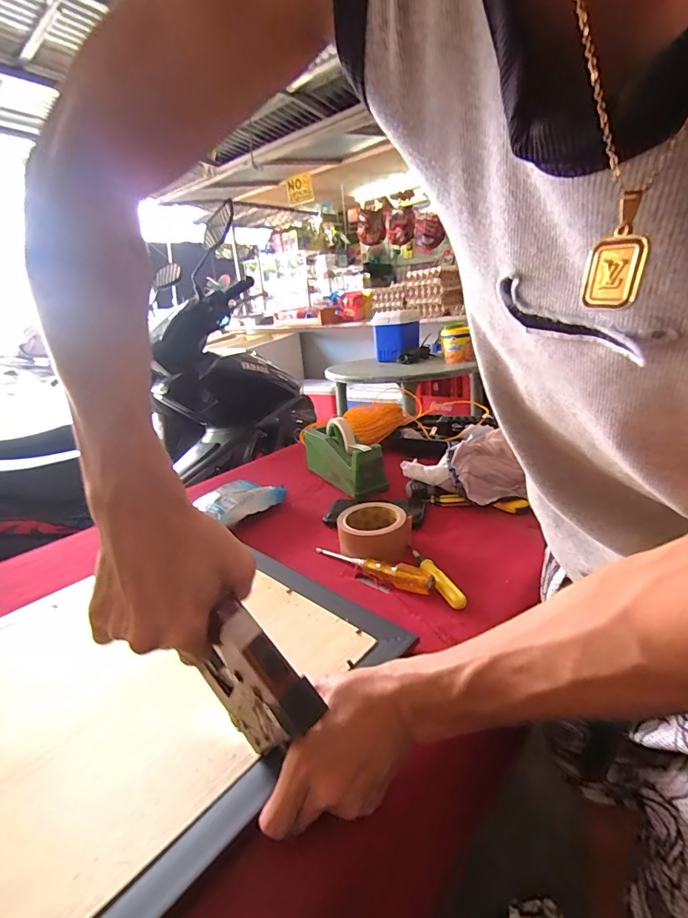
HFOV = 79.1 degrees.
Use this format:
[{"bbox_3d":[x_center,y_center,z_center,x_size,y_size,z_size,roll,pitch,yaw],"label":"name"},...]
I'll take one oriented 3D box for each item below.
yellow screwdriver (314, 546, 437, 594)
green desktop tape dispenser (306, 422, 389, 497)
[{"bbox_3d":[0.033,0.140,0.555,0.192,0.033,0.021,13,29,39],"label":"yellow screwdriver"},{"bbox_3d":[-0.004,-0.010,0.831,0.081,0.101,0.208,-18,25,-28],"label":"green desktop tape dispenser"}]

